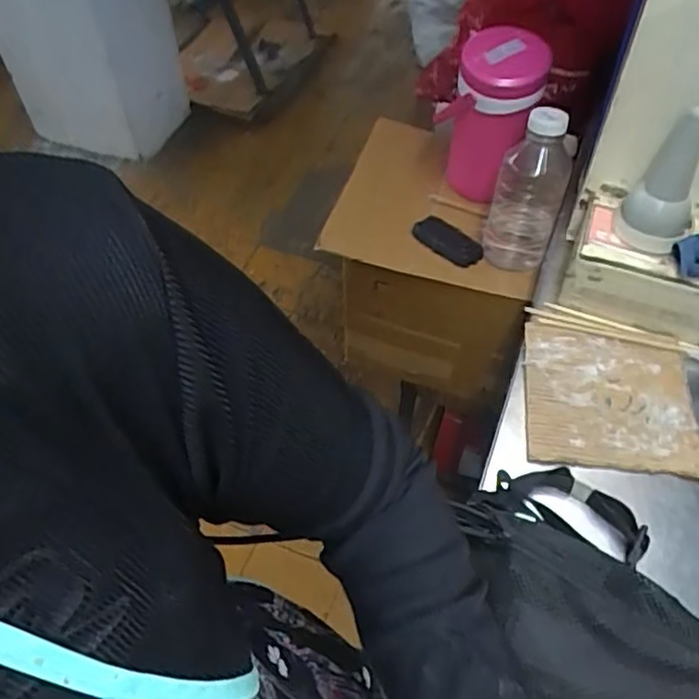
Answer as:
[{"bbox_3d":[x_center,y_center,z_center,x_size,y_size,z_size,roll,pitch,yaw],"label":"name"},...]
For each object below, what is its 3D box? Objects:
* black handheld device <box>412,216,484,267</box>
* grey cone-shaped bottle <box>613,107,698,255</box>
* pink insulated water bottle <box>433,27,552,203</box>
[{"bbox_3d":[0.144,-0.158,0.963,0.112,0.024,0.057,34,60,23],"label":"black handheld device"},{"bbox_3d":[0.330,-0.170,0.676,0.073,0.144,0.058,30,59,21],"label":"grey cone-shaped bottle"},{"bbox_3d":[0.204,-0.334,0.999,0.131,0.327,0.133,1,77,1],"label":"pink insulated water bottle"}]

